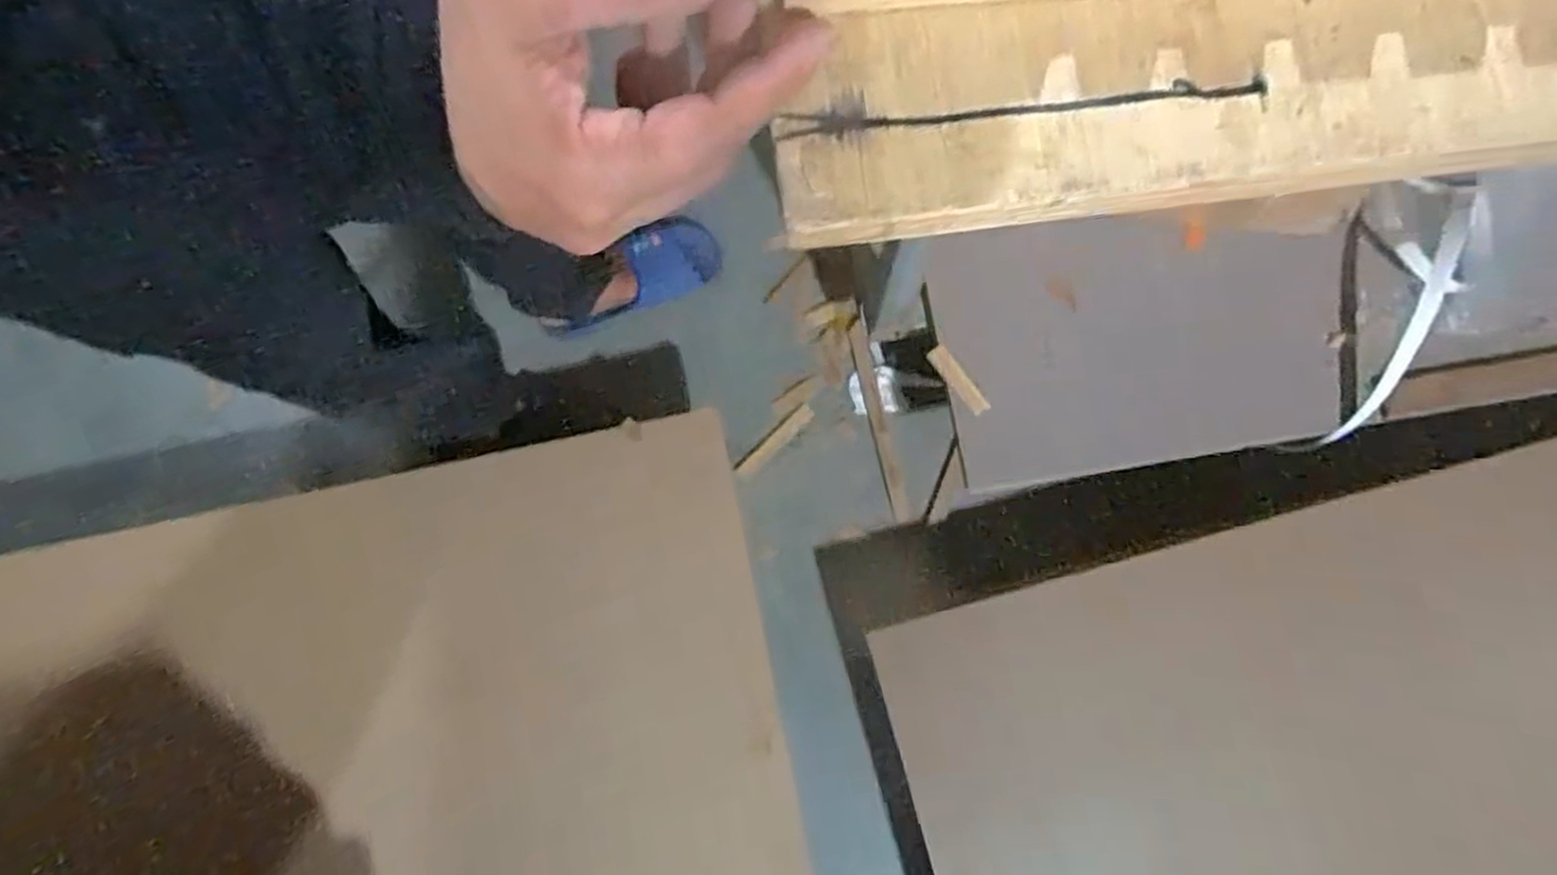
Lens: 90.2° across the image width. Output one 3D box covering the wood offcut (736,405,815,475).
[{"bbox_3d":[-0.005,0.006,1.042,0.128,0.010,0.024,-43,82,-6],"label":"wood offcut"}]

